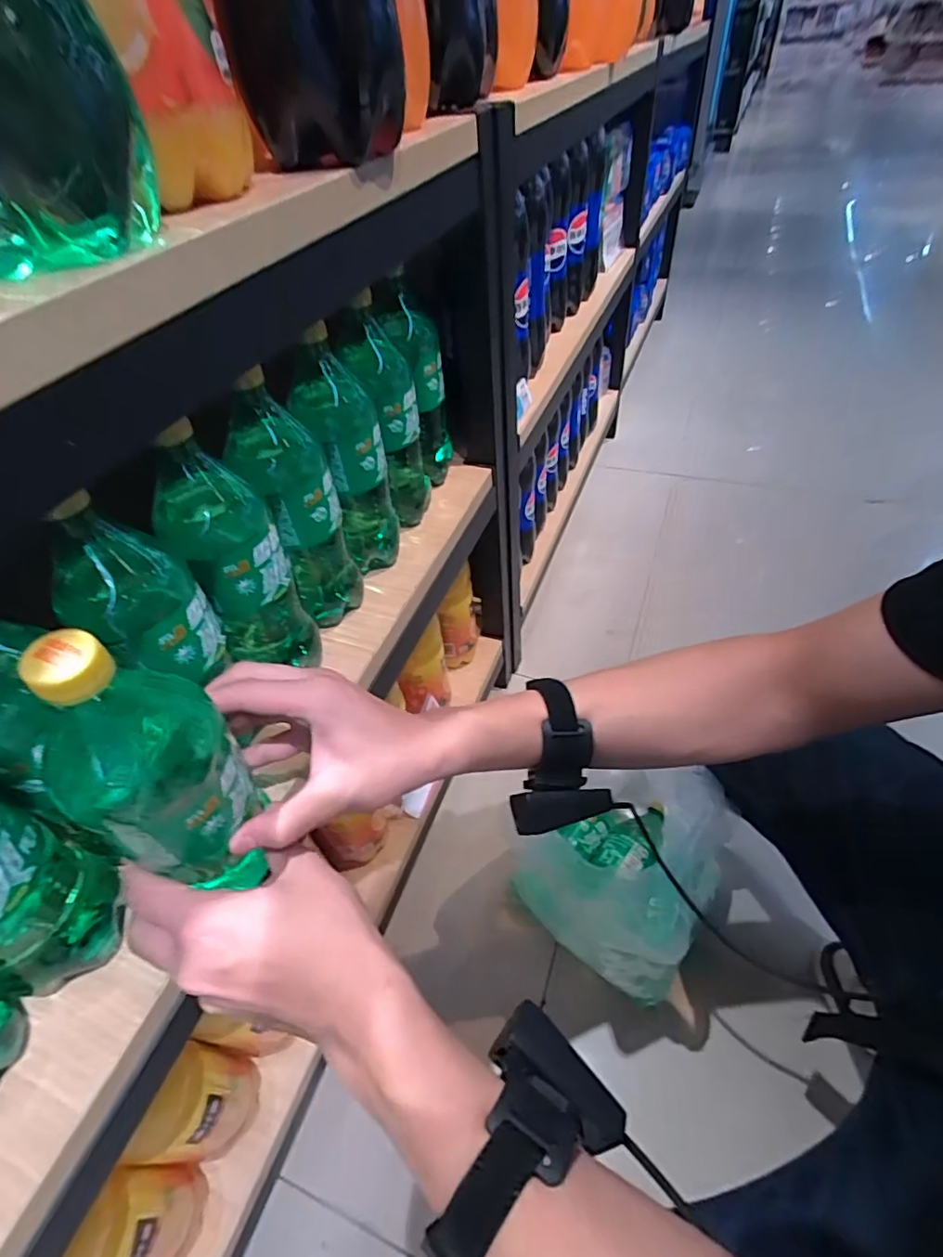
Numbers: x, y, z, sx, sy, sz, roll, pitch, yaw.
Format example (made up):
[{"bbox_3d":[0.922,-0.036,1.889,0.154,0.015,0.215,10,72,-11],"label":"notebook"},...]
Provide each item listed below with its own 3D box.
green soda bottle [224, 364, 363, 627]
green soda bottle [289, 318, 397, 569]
[{"bbox_3d":[-0.156,-0.097,0.500,0.073,0.221,0.082,20,53,23],"label":"green soda bottle"},{"bbox_3d":[-0.119,-0.159,0.547,0.077,0.224,0.070,-30,52,-21],"label":"green soda bottle"}]

